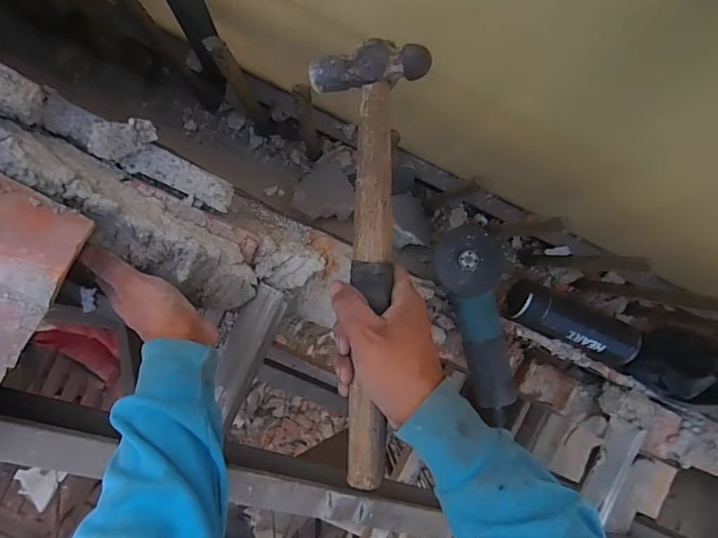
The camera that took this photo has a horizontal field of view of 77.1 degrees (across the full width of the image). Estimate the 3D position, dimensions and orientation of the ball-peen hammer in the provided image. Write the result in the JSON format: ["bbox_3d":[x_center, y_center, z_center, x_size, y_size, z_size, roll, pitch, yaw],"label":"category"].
[{"bbox_3d":[0.004,-0.007,0.340,0.080,0.040,0.327,2,86,-6],"label":"ball-peen hammer"}]

